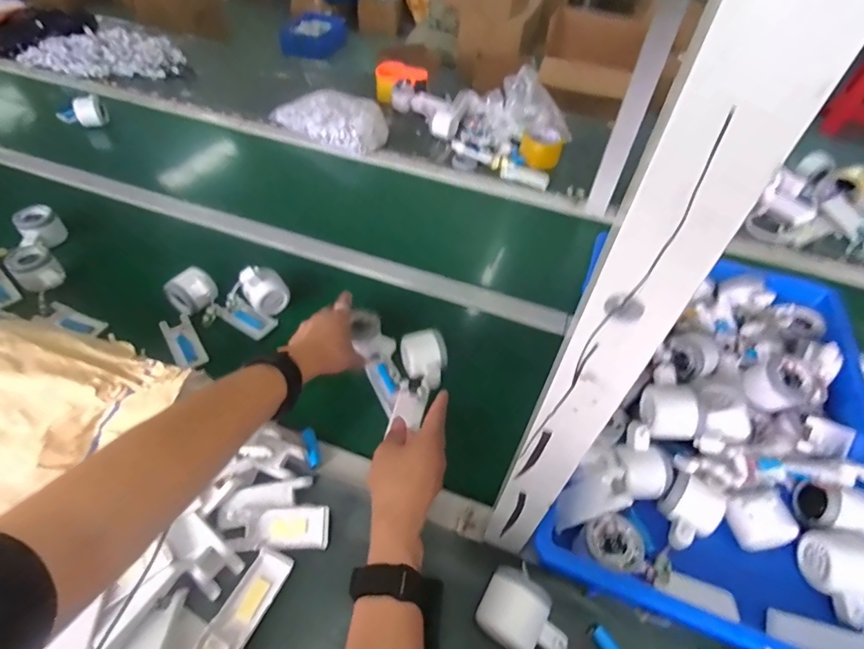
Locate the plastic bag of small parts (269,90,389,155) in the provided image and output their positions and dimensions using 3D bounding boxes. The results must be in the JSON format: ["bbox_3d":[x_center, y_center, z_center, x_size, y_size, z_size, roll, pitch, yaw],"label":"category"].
[{"bbox_3d":[-0.230,-0.481,1.086,0.264,0.090,0.133,32,54,22],"label":"plastic bag of small parts"}]

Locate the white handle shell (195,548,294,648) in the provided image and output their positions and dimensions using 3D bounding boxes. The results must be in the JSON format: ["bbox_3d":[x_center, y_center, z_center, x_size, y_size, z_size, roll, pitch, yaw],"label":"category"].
[{"bbox_3d":[-0.179,0.272,0.445,0.039,0.011,0.098,20,51,14],"label":"white handle shell"}]

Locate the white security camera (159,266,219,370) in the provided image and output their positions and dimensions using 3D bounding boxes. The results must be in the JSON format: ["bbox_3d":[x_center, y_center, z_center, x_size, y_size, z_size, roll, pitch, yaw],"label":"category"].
[{"bbox_3d":[-0.357,-0.006,0.669,0.080,0.058,0.160,-7,68,-10],"label":"white security camera"}]

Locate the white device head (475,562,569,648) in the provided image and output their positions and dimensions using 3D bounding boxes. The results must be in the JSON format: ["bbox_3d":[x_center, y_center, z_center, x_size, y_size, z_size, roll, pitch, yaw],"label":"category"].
[{"bbox_3d":[0.089,0.275,0.432,0.081,0.031,0.066,27,53,19],"label":"white device head"}]

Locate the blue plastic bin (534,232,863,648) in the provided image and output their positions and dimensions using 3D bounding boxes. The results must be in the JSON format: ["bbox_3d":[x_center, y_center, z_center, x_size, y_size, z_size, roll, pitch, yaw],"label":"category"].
[{"bbox_3d":[0.362,0.105,0.565,0.355,0.095,0.528,19,51,13],"label":"blue plastic bin"}]

